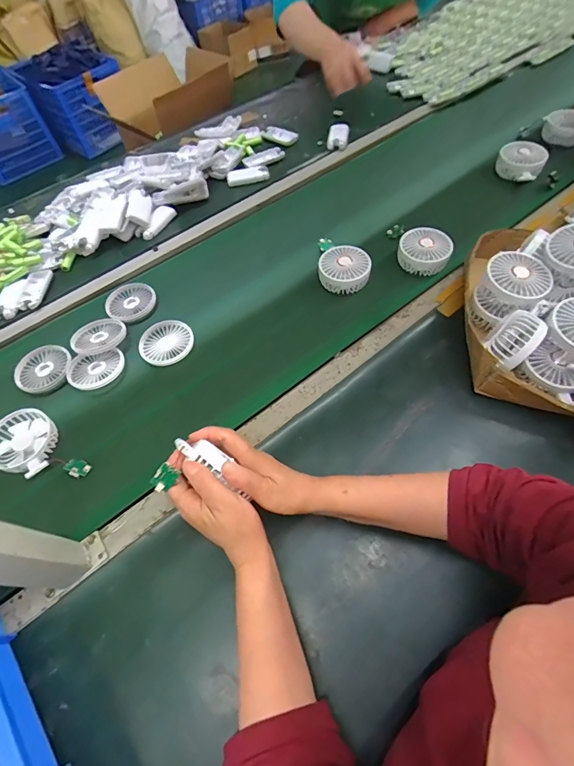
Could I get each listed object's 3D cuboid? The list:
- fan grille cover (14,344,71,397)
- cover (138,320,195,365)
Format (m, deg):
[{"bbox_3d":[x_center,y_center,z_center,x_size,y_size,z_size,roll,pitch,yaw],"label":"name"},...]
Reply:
[{"bbox_3d":[-0.395,-0.022,0.618,0.085,0.020,0.087,37,68,24],"label":"fan grille cover"},{"bbox_3d":[-0.203,-0.070,0.634,0.087,0.008,0.089,-37,62,-17],"label":"cover"}]

